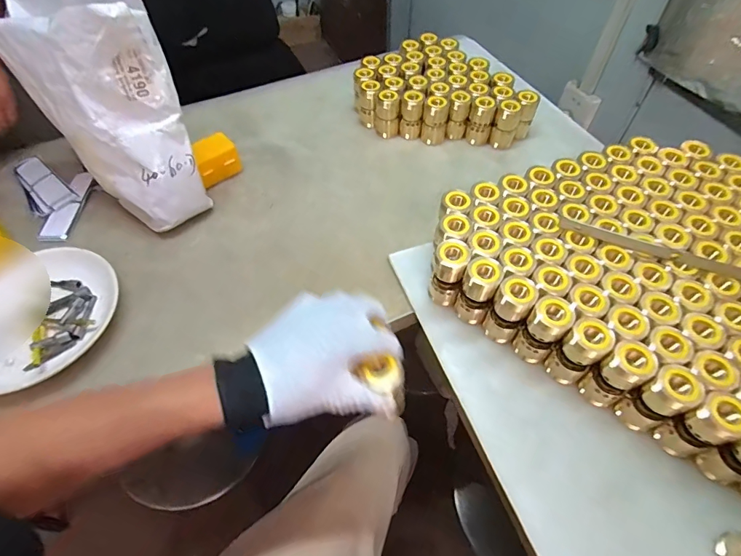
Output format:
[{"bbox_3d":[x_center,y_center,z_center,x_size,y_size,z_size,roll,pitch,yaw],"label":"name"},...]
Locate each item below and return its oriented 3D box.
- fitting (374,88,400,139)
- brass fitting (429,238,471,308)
[{"bbox_3d":[0.028,-0.291,0.739,0.041,0.077,0.034,0,54,1],"label":"fitting"},{"bbox_3d":[0.097,-0.004,0.519,0.038,0.099,0.034,15,56,11],"label":"brass fitting"}]

